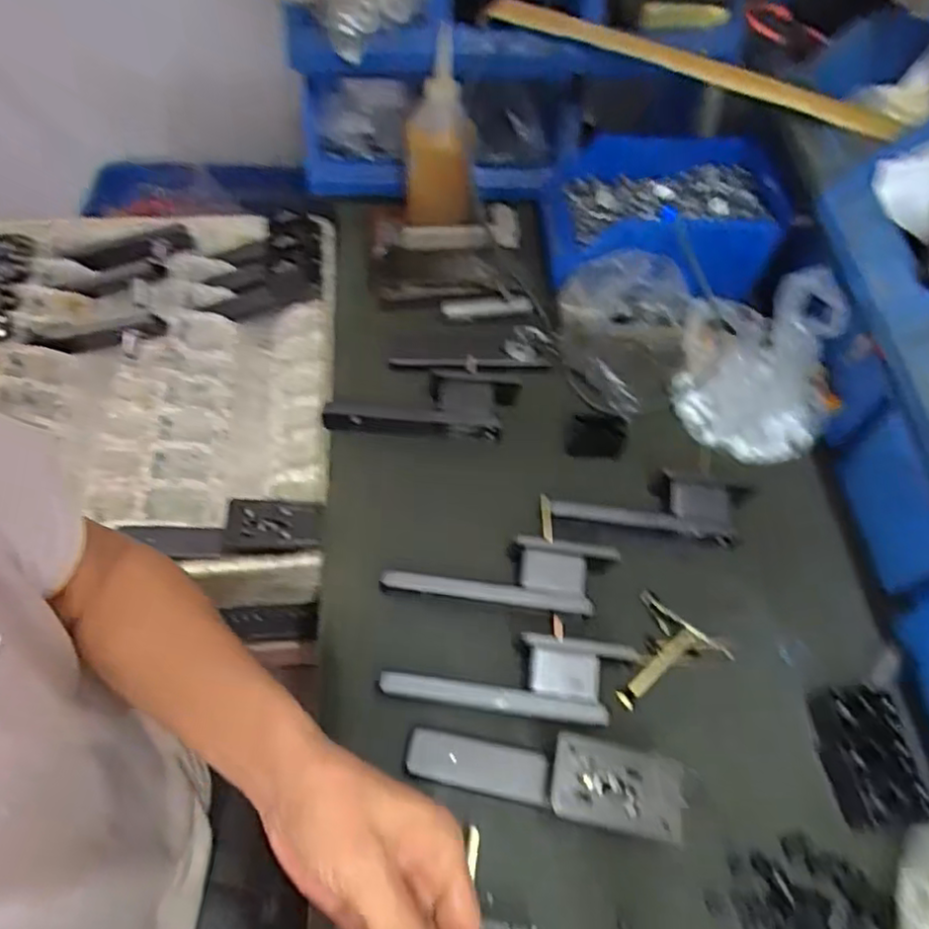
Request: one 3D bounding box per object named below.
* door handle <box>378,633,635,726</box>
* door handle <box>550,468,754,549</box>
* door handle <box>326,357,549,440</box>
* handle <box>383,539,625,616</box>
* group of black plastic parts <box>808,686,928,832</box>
[{"bbox_3d":[0.031,0.160,0.488,0.174,0.045,0.056,6,58,1],"label":"door handle"},{"bbox_3d":[0.165,0.038,0.580,0.180,0.040,0.059,3,58,0],"label":"door handle"},{"bbox_3d":[-0.025,-0.076,0.631,0.202,0.032,0.102,3,58,-1],"label":"door handle"},{"bbox_3d":[0.029,0.090,0.532,0.183,0.044,0.056,7,58,2],"label":"handle"},{"bbox_3d":[0.294,0.213,0.478,0.058,0.023,0.092,-1,58,-3],"label":"group of black plastic parts"}]

